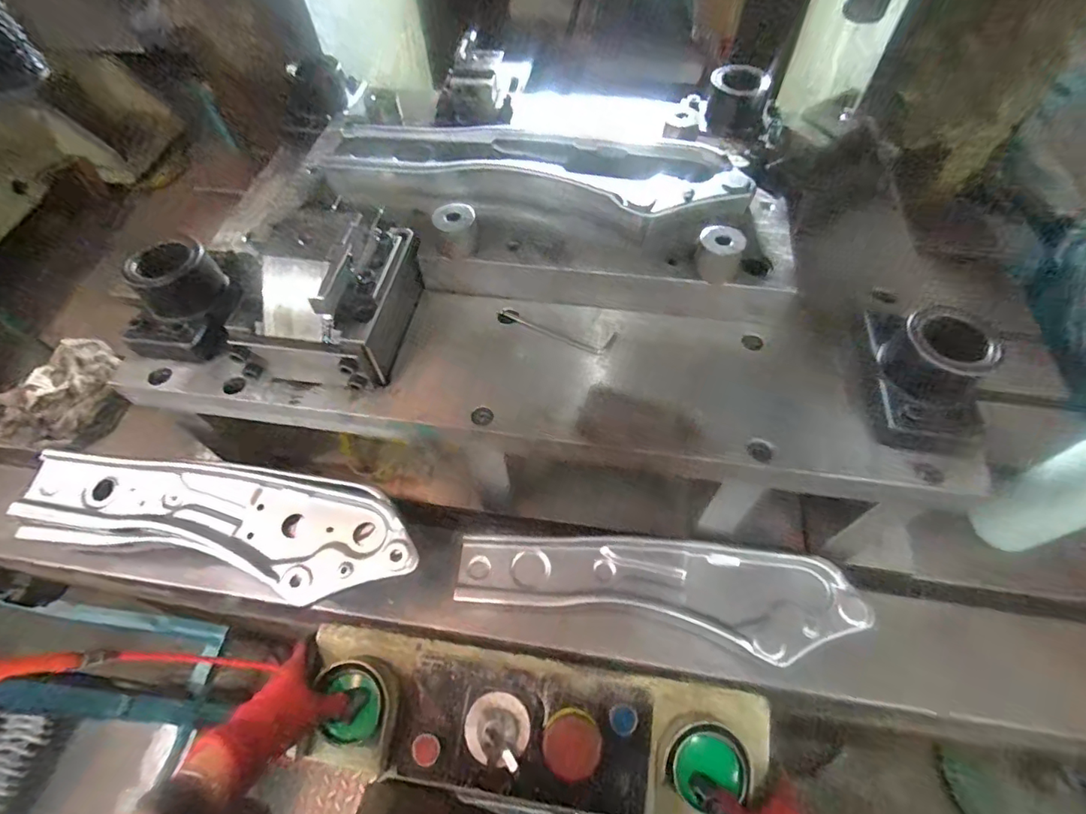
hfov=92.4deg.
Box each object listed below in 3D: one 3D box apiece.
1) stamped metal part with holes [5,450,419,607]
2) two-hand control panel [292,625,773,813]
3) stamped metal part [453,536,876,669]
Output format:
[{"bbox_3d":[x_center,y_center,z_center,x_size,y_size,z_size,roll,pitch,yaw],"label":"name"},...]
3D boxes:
[{"bbox_3d":[-0.348,0.121,0.554,0.440,0.044,0.123,8,57,7],"label":"stamped metal part with holes"},{"bbox_3d":[-0.016,0.342,0.557,0.486,0.068,0.138,6,57,5],"label":"two-hand control panel"},{"bbox_3d":[0.119,0.200,0.574,0.424,0.027,0.106,5,57,5],"label":"stamped metal part"}]

